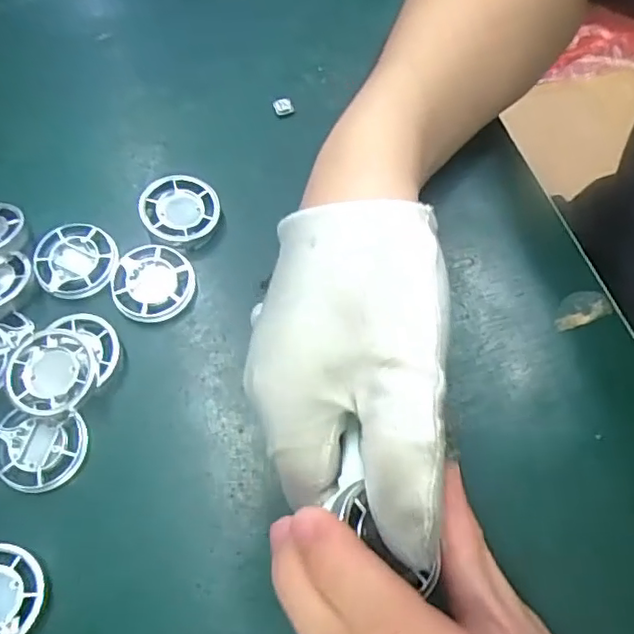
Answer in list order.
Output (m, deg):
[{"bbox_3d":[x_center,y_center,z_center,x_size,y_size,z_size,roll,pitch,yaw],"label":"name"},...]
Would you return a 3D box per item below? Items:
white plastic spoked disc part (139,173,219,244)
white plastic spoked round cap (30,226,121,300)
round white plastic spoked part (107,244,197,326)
[{"bbox_3d":[-0.069,-0.054,0.310,0.039,0.014,0.035,-24,70,-10],"label":"white plastic spoked disc part"},{"bbox_3d":[-0.118,-0.028,0.295,0.038,0.004,0.039,-16,69,-7],"label":"white plastic spoked round cap"},{"bbox_3d":[-0.079,-0.015,0.295,0.039,0.010,0.039,0,68,-1],"label":"round white plastic spoked part"}]

